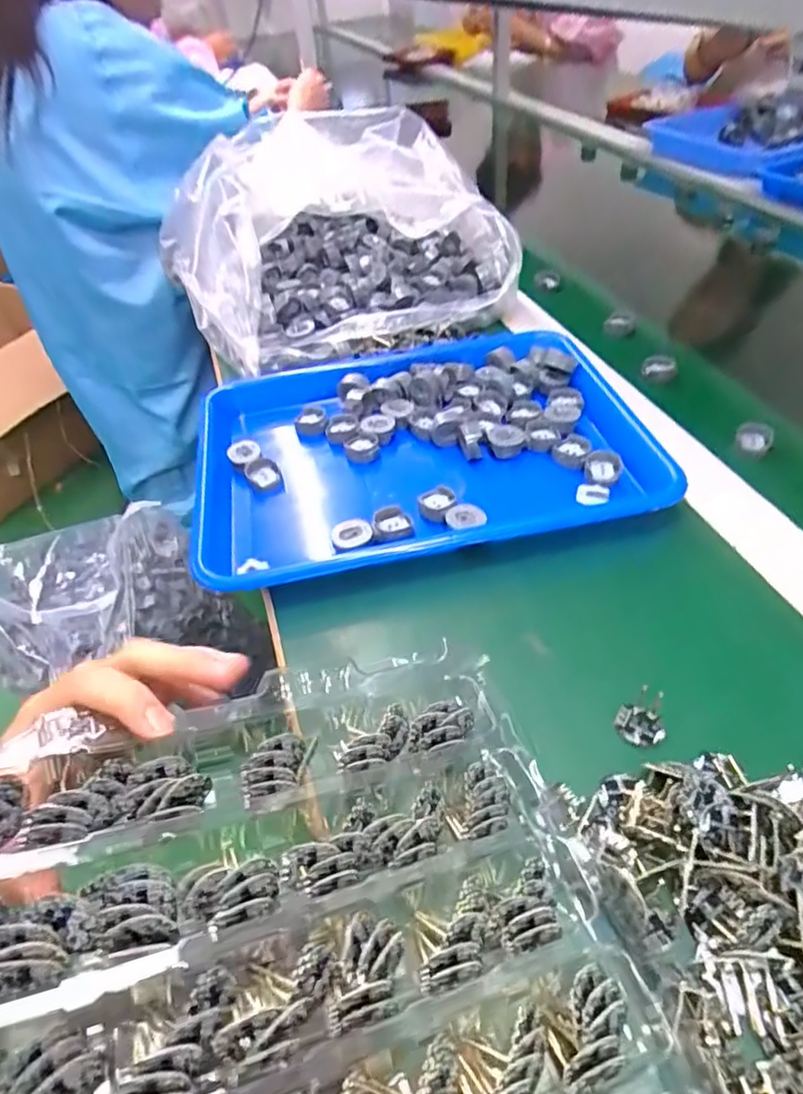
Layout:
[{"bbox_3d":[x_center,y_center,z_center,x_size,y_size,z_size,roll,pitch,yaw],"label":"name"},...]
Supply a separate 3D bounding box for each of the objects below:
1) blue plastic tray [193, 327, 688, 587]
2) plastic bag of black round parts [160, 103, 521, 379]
[{"bbox_3d":[0.007,-0.078,0.486,0.334,0.045,0.247,-11,45,-4],"label":"blue plastic tray"},{"bbox_3d":[-0.059,-0.334,0.639,0.313,0.135,0.313,-9,45,-2],"label":"plastic bag of black round parts"}]

